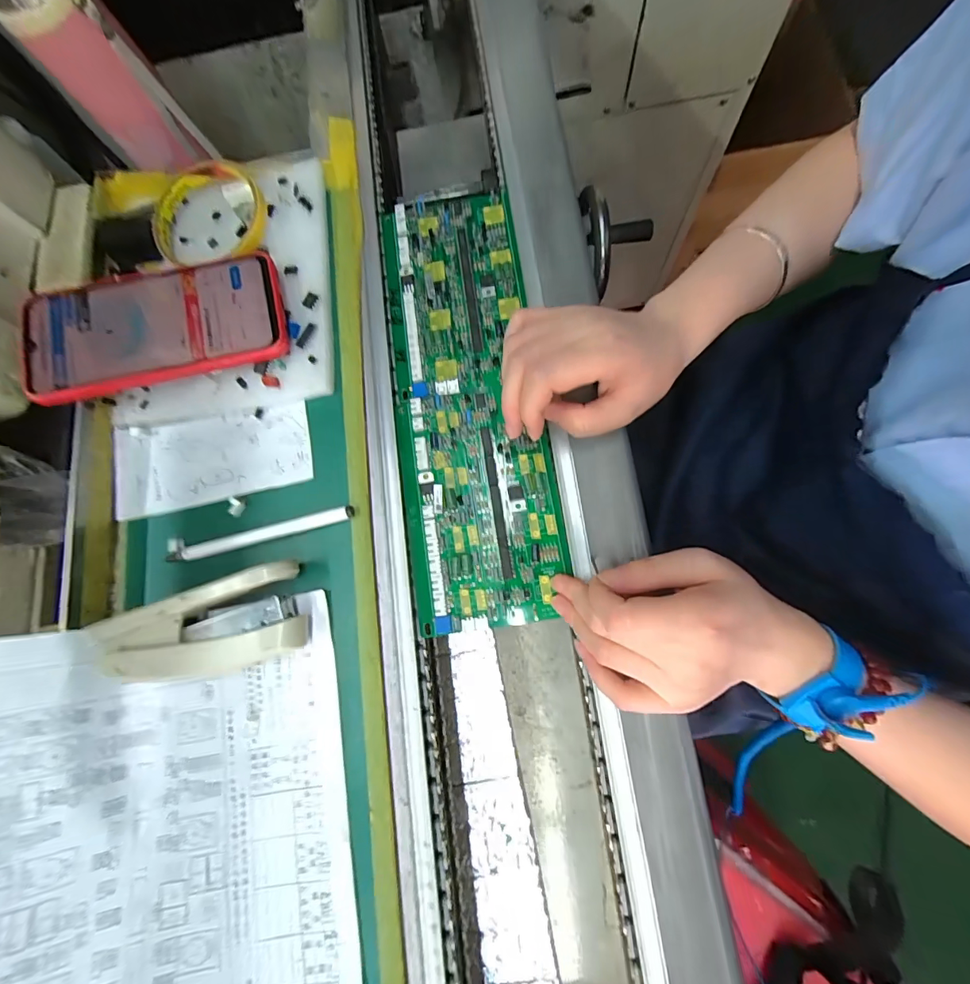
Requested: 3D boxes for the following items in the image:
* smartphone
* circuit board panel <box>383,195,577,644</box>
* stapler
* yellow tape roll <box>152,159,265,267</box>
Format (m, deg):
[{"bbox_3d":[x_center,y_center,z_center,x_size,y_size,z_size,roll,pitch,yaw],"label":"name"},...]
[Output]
[{"bbox_3d":[-0.216,-0.110,0.295,0.160,0.011,0.080,-14,78,-5],"label":"smartphone"},{"bbox_3d":[-0.012,-0.067,0.308,0.096,0.012,0.306,-7,78,-1],"label":"circuit board panel"},{"bbox_3d":[-0.162,0.079,0.260,0.112,0.025,0.050,-16,76,1],"label":"stapler"},{"bbox_3d":[-0.202,-0.197,0.324,0.083,0.021,0.083,0,77,1],"label":"yellow tape roll"}]

